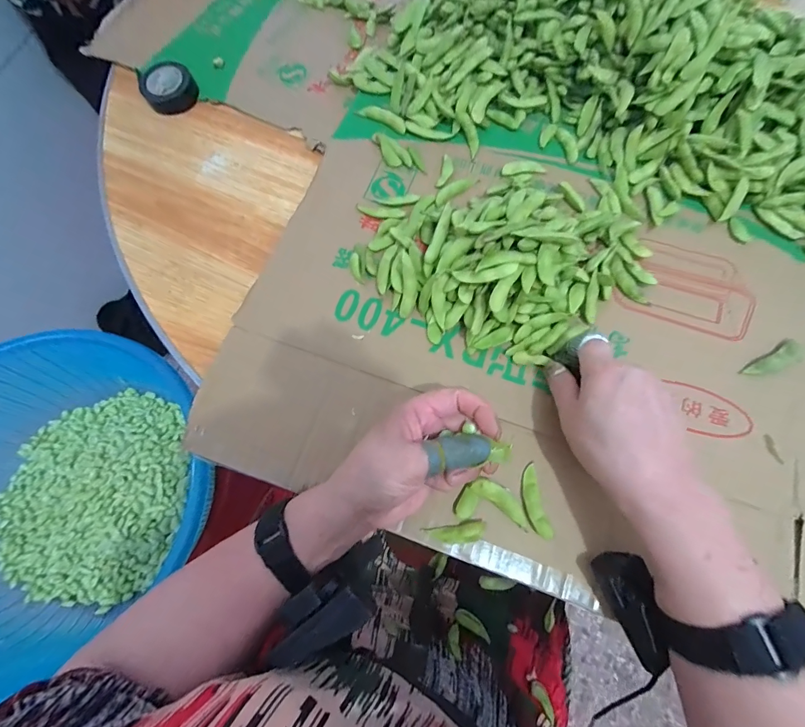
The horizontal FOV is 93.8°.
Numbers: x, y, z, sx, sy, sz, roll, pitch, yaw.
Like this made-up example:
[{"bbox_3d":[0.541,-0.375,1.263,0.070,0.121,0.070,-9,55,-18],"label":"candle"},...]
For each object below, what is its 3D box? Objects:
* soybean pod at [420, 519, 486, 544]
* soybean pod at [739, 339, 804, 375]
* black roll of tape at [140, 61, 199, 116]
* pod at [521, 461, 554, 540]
[{"bbox_3d":[0.041,0.132,0.295,0.047,0.010,0.013,-14,72,14],"label":"soybean pod"},{"bbox_3d":[0.328,-0.004,0.331,0.055,0.011,0.018,-25,73,-7],"label":"soybean pod"},{"bbox_3d":[-0.280,-0.332,0.454,0.060,0.027,0.052,-30,74,-8],"label":"black roll of tape"},{"bbox_3d":[0.104,0.108,0.299,0.015,0.013,0.055,-7,72,-1],"label":"pod"}]

